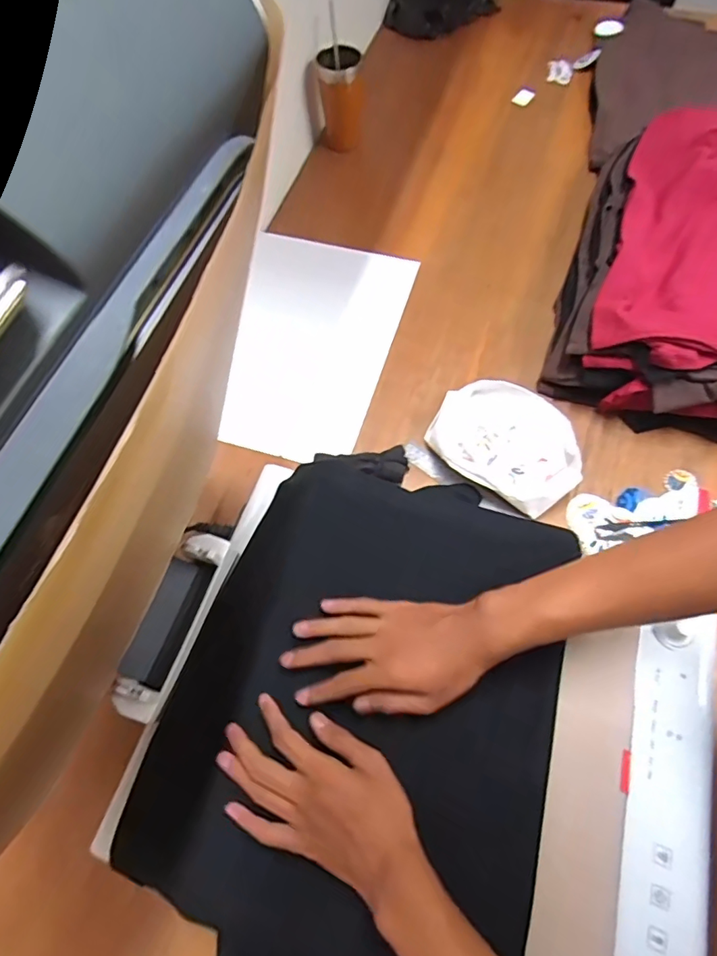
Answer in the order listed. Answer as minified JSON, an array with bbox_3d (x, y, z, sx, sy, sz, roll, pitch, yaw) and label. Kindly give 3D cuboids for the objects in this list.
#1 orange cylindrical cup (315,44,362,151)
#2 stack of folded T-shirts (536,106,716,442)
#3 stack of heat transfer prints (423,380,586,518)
[{"bbox_3d":[-0.033,-0.704,0.948,0.077,0.148,0.081,-1,64,2],"label":"orange cylindrical cup"},{"bbox_3d":[0.512,-0.293,0.748,0.369,0.140,0.493,20,66,11],"label":"stack of folded T-shirts"},{"bbox_3d":[0.199,-0.044,0.689,0.199,0.045,0.155,32,69,16],"label":"stack of heat transfer prints"}]

